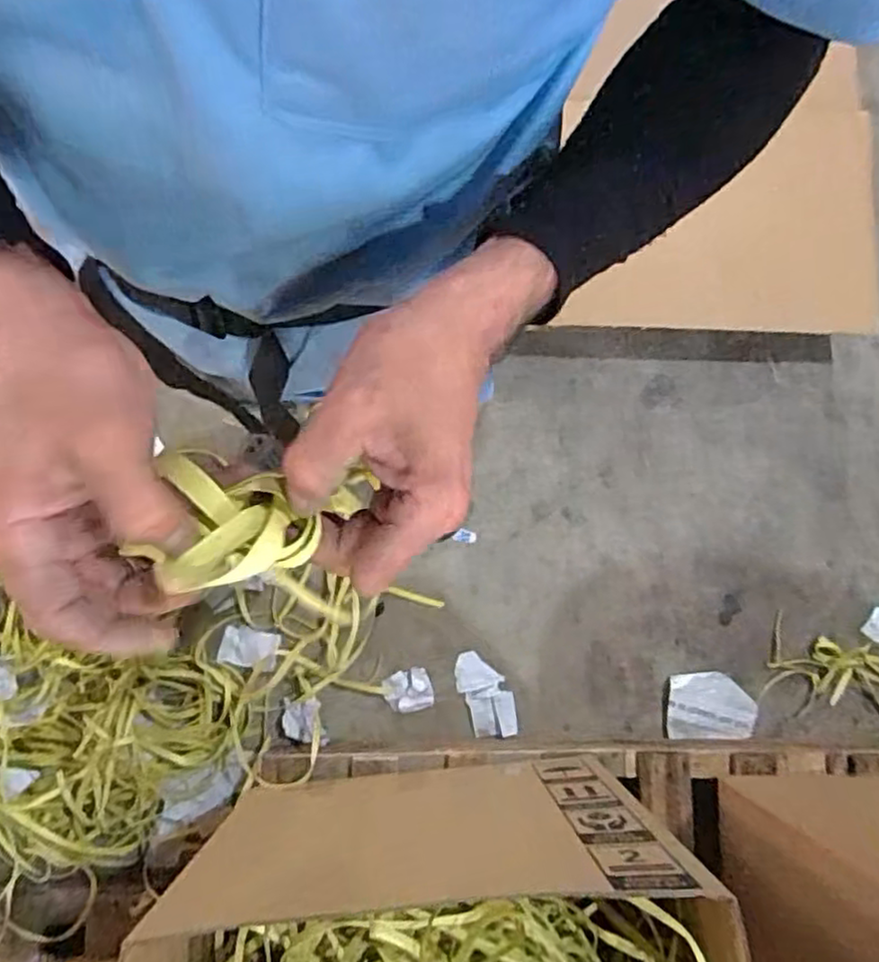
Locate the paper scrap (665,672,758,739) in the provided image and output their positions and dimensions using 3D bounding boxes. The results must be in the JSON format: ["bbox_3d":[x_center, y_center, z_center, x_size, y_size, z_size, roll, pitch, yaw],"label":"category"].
[{"bbox_3d":[0.519,0.430,1.312,0.159,0.025,0.135,-1,98,8],"label":"paper scrap"}]

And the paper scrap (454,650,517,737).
[{"bbox_3d":[0.088,0.411,1.329,0.089,0.013,0.169,-21,82,-5],"label":"paper scrap"}]

